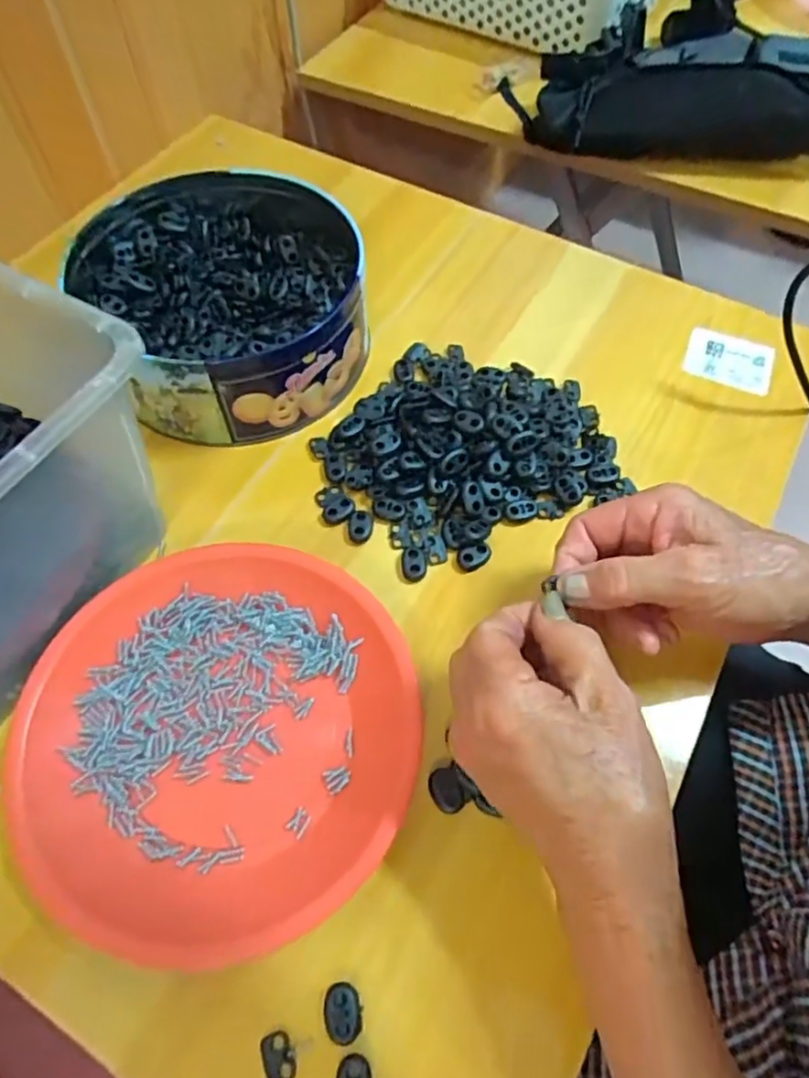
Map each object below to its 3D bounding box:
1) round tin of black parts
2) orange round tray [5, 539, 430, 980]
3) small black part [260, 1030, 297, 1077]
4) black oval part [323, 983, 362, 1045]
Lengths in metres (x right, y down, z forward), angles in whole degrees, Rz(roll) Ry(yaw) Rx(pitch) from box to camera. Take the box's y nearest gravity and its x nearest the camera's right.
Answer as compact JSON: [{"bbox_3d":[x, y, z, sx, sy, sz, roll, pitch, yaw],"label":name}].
[{"bbox_3d":[-0.126,-0.165,0.450,0.195,0.072,0.194,0,59,-1],"label":"round tin of black parts"},{"bbox_3d":[-0.092,0.096,0.322,0.192,0.027,0.186,0,59,-1],"label":"orange round tray"},{"bbox_3d":[-0.053,0.217,0.269,0.012,0.004,0.018,-20,62,-12],"label":"small black part"},{"bbox_3d":[-0.027,0.202,0.274,0.016,0.007,0.021,-5,60,-4],"label":"black oval part"}]

